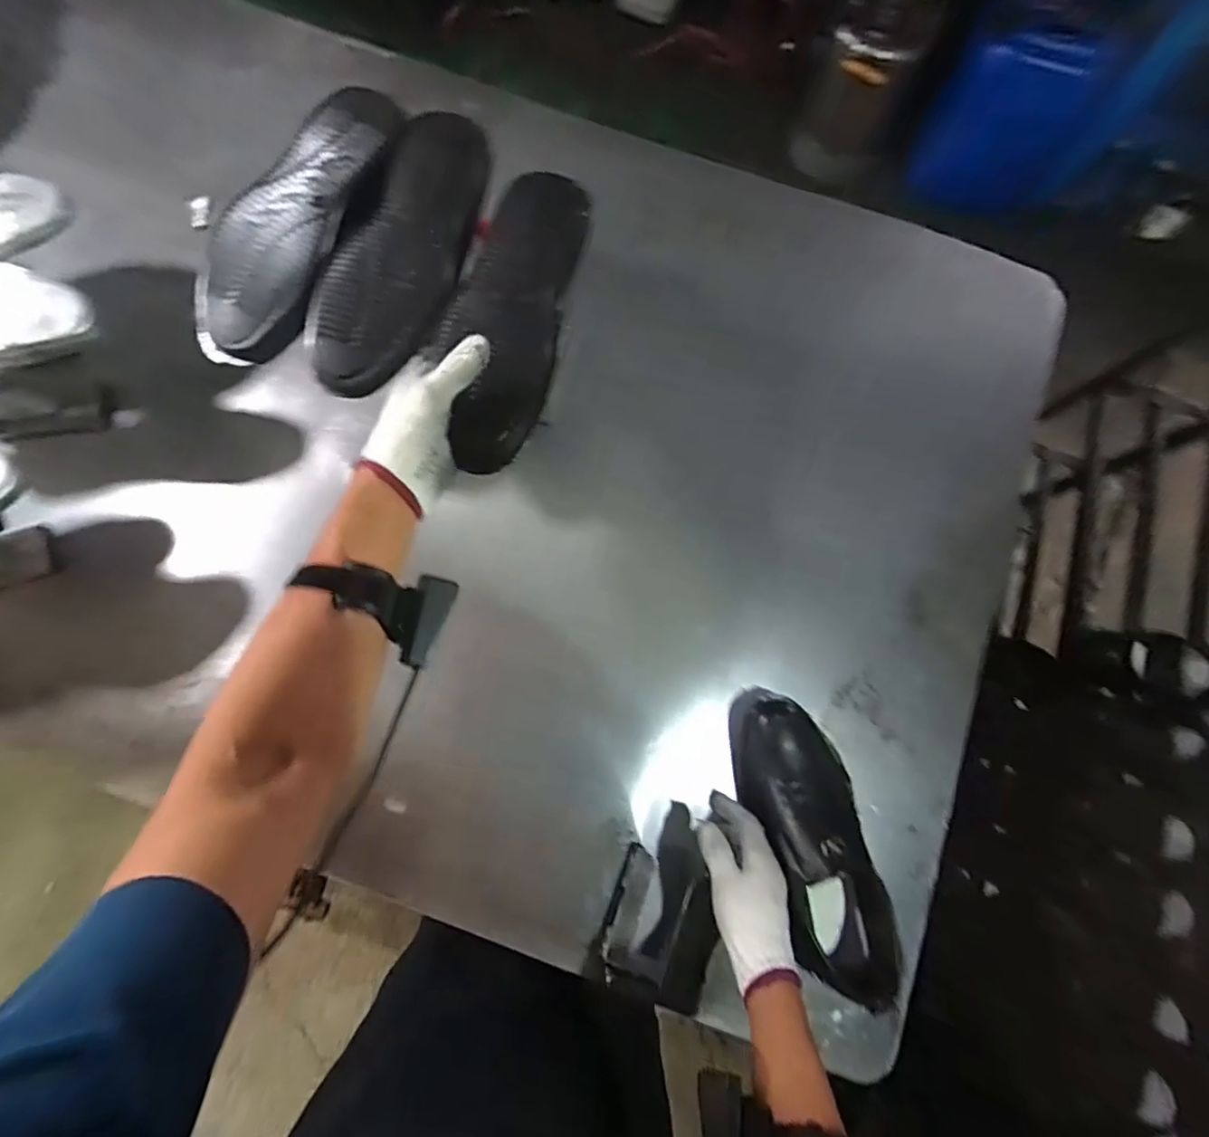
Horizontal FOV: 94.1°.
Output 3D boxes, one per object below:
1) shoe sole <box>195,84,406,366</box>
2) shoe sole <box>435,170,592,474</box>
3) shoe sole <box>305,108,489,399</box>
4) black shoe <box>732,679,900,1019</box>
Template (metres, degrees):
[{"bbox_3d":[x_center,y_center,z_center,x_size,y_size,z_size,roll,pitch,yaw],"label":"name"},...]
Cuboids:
[{"bbox_3d":[-0.292,-0.327,0.529,0.100,0.033,0.285,21,79,4],"label":"shoe sole"},{"bbox_3d":[-0.090,-0.224,0.516,0.102,0.034,0.268,12,87,2],"label":"shoe sole"},{"bbox_3d":[-0.188,-0.298,0.530,0.110,0.030,0.287,21,79,4],"label":"shoe sole"},{"bbox_3d":[0.214,0.266,0.571,0.112,0.081,0.288,-17,74,-4],"label":"black shoe"}]

